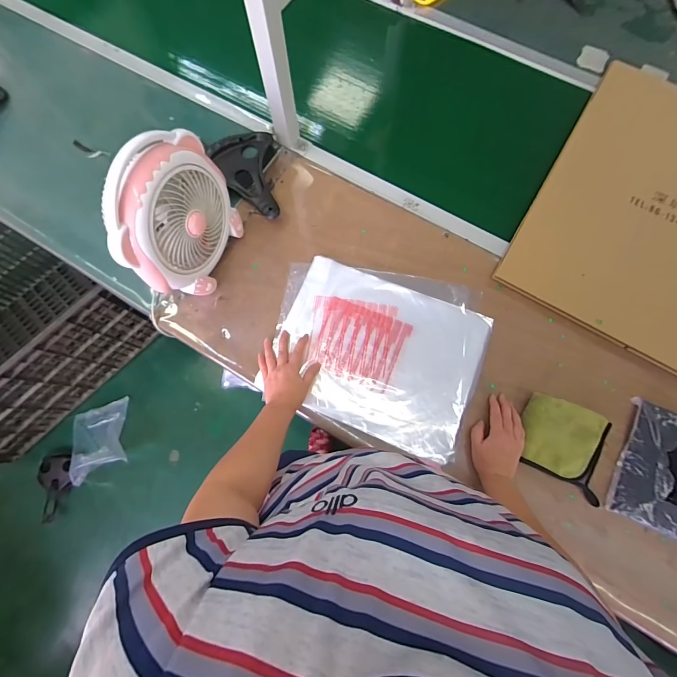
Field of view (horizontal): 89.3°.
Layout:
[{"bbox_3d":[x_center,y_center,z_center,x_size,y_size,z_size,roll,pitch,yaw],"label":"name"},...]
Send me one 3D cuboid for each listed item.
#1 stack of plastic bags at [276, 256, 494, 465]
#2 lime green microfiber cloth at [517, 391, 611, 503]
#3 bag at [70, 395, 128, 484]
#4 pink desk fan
[{"bbox_3d":[0.074,0.008,0.694,0.412,0.021,0.338,21,77,7],"label":"stack of plastic bags"},{"bbox_3d":[0.417,0.193,0.631,0.167,0.032,0.152,23,77,7],"label":"lime green microfiber cloth"},{"bbox_3d":[-0.929,0.390,1.340,0.204,0.109,0.271,-22,76,-4],"label":"bag"},{"bbox_3d":[-0.280,-0.210,0.621,0.076,0.262,0.252,20,77,6],"label":"pink desk fan"}]

